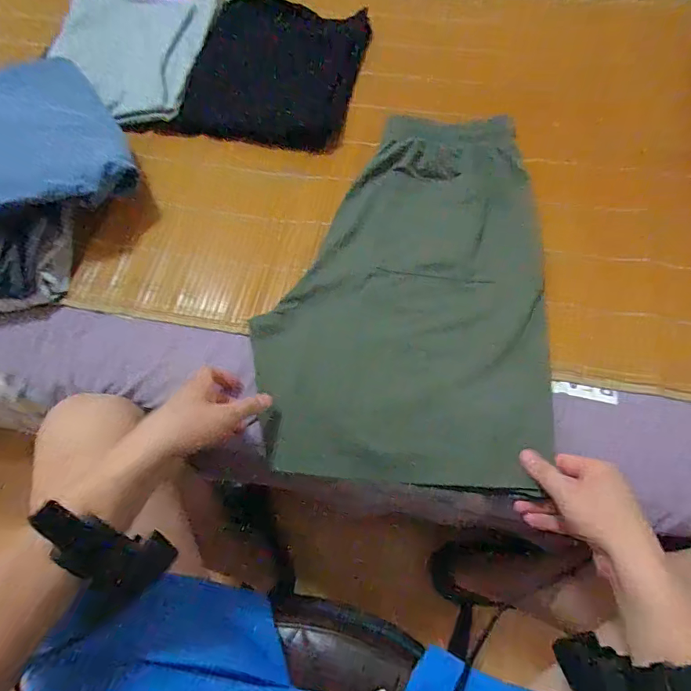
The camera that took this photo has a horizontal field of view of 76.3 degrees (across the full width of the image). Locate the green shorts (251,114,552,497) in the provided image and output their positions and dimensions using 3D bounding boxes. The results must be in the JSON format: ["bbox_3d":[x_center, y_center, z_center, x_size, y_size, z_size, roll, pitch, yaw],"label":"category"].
[{"bbox_3d":[0.072,-0.071,0.578,0.326,0.107,0.470,3,66,5],"label":"green shorts"}]

